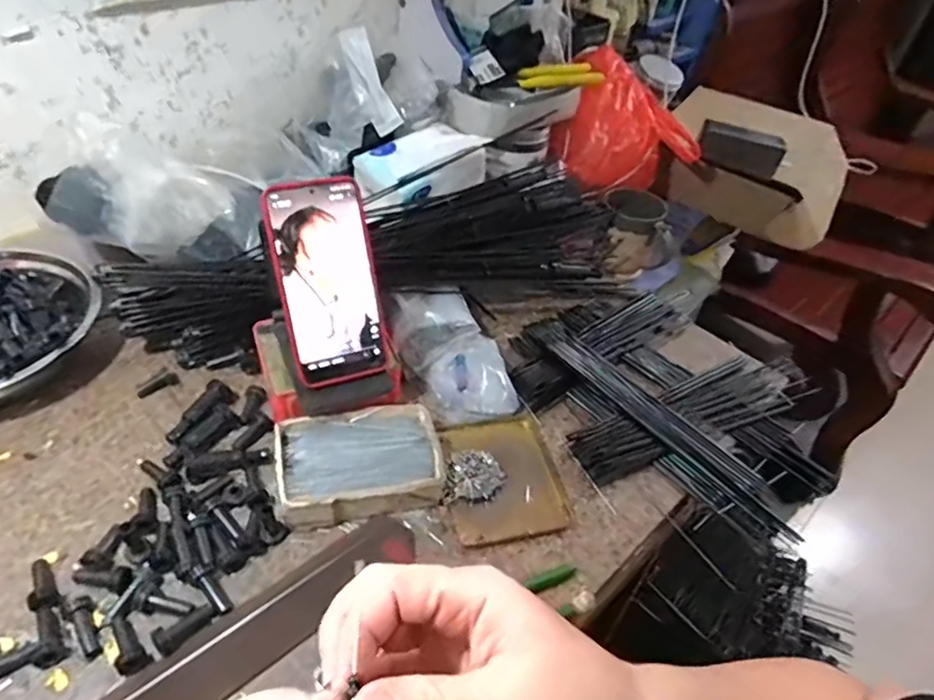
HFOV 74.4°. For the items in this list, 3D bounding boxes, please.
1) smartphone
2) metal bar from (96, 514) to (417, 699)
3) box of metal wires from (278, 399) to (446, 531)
[{"bbox_3d":[-0.112,-0.054,0.508,0.082,0.164,0.013,-18,19,-25],"label":"smartphone"},{"bbox_3d":[-0.161,0.198,0.407,0.292,0.017,0.050,-28,54,-32],"label":"metal bar"},{"bbox_3d":[-0.089,0.093,0.512,0.131,0.031,0.089,-9,46,-17],"label":"box of metal wires"}]

